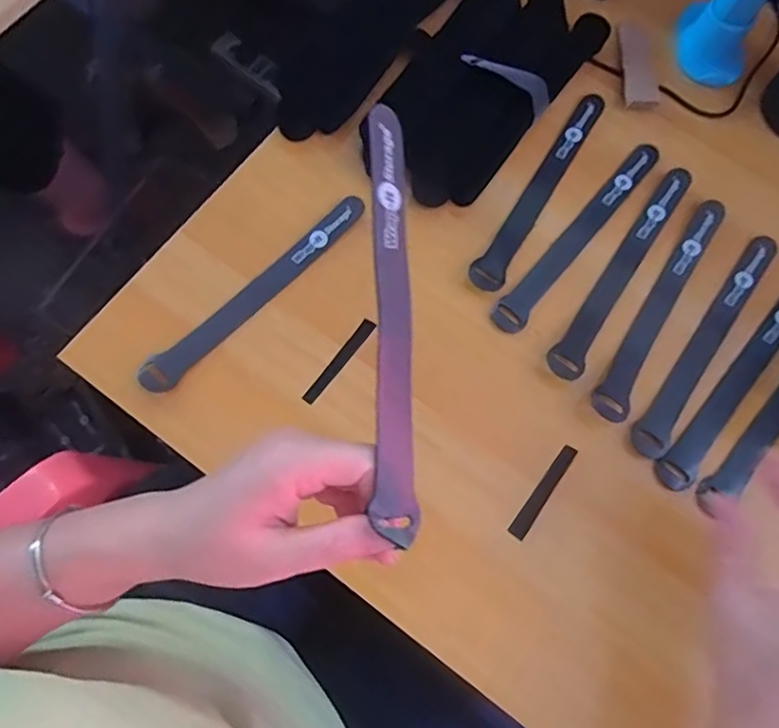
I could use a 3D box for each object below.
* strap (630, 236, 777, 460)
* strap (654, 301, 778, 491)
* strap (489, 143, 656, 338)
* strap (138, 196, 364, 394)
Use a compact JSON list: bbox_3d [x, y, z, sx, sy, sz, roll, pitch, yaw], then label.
[{"bbox_3d":[0.225,-0.018,0.402,0.022,0.008,0.196,35,77,9],"label":"strap"},{"bbox_3d":[0.246,0.006,0.395,0.022,0.011,0.199,40,77,10],"label":"strap"},{"bbox_3d":[0.141,-0.099,0.421,0.023,0.007,0.197,38,77,9],"label":"strap"},{"bbox_3d":[-0.092,-0.052,0.398,0.022,0.011,0.194,43,78,10],"label":"strap"}]

